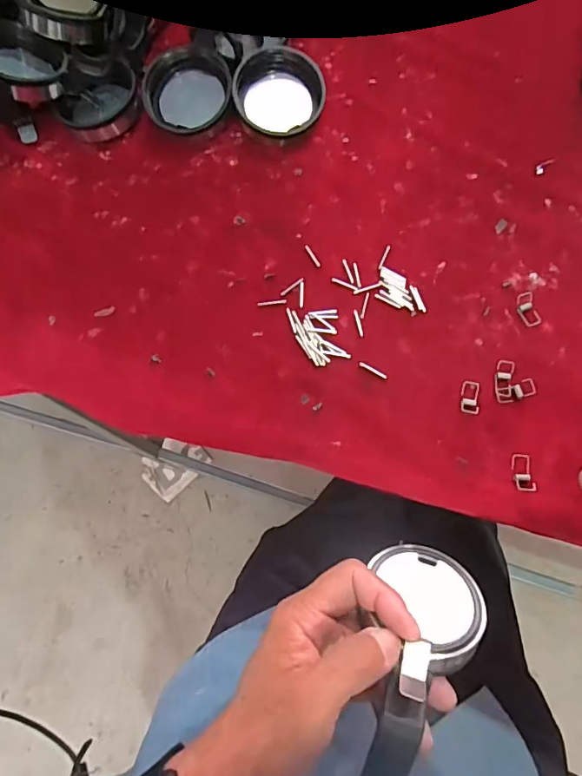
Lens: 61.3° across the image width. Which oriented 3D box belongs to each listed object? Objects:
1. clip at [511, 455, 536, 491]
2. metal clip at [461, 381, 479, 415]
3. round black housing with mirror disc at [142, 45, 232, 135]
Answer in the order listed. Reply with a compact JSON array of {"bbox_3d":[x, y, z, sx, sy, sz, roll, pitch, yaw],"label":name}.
[{"bbox_3d":[0.144,0.052,0.304,0.012,0.004,0.023,2,72,3],"label":"clip"},{"bbox_3d":[0.118,0.006,0.321,0.012,0.004,0.023,10,72,6],"label":"metal clip"},{"bbox_3d":[-0.084,-0.243,0.400,0.069,0.011,0.061,-15,103,3],"label":"round black housing with mirror disc"}]

